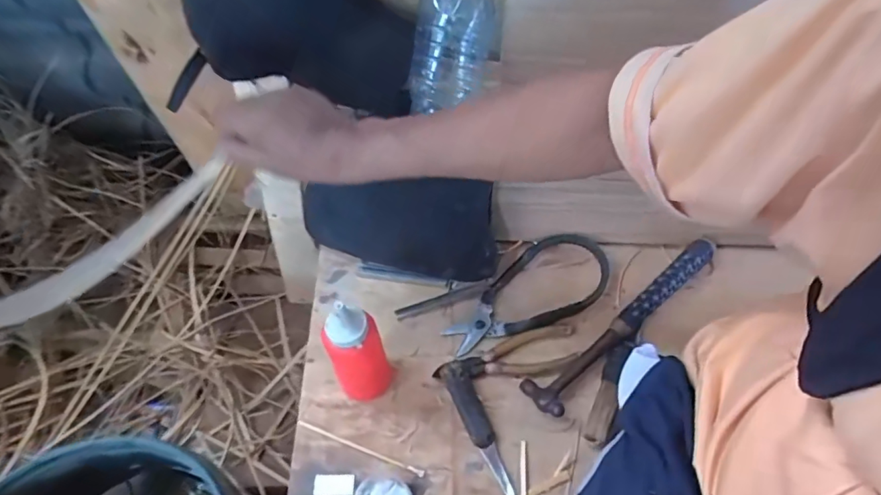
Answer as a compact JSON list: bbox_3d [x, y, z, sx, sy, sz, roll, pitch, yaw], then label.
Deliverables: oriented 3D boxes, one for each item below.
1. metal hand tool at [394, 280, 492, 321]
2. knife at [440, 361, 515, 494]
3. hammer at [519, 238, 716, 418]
[{"bbox_3d":[0.005,0.063,0.602,0.119,0.016,0.019,-17,61,-12],"label":"metal hand tool"},{"bbox_3d":[0.041,0.187,0.521,0.027,0.029,0.141,-22,62,-15],"label":"knife"},{"bbox_3d":[0.220,0.088,0.580,0.300,0.036,0.047,-32,65,-20],"label":"hammer"}]

